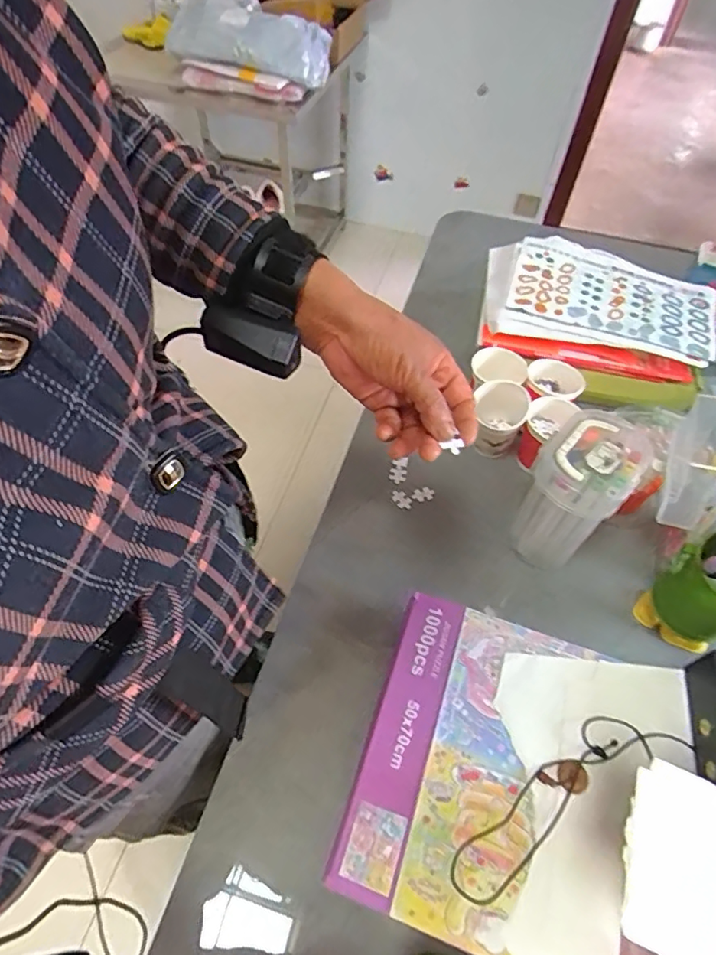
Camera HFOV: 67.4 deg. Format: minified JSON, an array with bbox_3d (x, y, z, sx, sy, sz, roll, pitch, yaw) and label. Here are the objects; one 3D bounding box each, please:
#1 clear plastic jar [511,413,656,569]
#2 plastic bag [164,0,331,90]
[{"bbox_3d":[0.235,0.020,0.599,0.092,0.166,0.113,37,65,19],"label":"clear plastic jar"},{"bbox_3d":[-0.302,-1.158,1.389,0.503,0.126,0.215,38,65,20],"label":"plastic bag"}]

